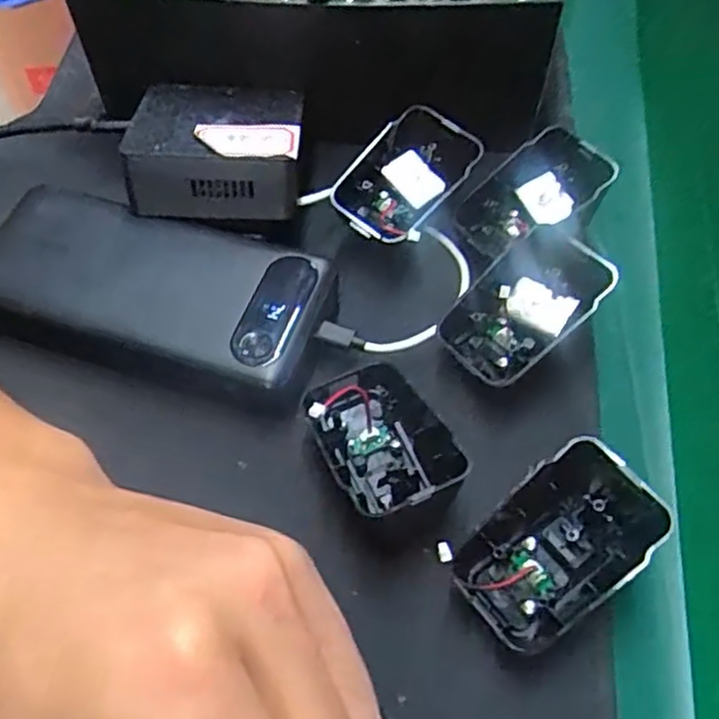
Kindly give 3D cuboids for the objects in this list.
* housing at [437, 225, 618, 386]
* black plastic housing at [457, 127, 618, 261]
[{"bbox_3d":[0.069,-0.022,0.296,0.041,0.014,0.068,44,102,2],"label":"housing"},{"bbox_3d":[0.079,-0.075,0.326,0.067,0.020,0.035,-41,101,18],"label":"black plastic housing"}]

